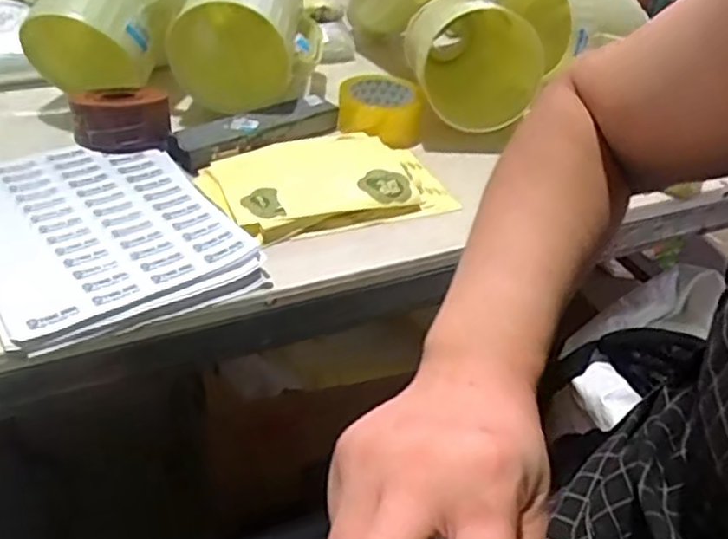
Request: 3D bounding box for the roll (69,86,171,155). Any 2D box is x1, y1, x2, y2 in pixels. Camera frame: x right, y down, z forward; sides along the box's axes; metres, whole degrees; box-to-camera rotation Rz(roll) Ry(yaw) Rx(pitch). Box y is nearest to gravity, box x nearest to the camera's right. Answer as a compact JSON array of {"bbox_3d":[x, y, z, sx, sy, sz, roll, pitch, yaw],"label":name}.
[{"bbox_3d":[-0.255,-0.163,0.708,0.096,0.043,0.095,-6,39,-14],"label":"roll"}]

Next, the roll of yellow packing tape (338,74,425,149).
[{"bbox_3d":[0.018,-0.191,0.806,0.098,0.051,0.090,3,38,-4],"label":"roll of yellow packing tape"}]

